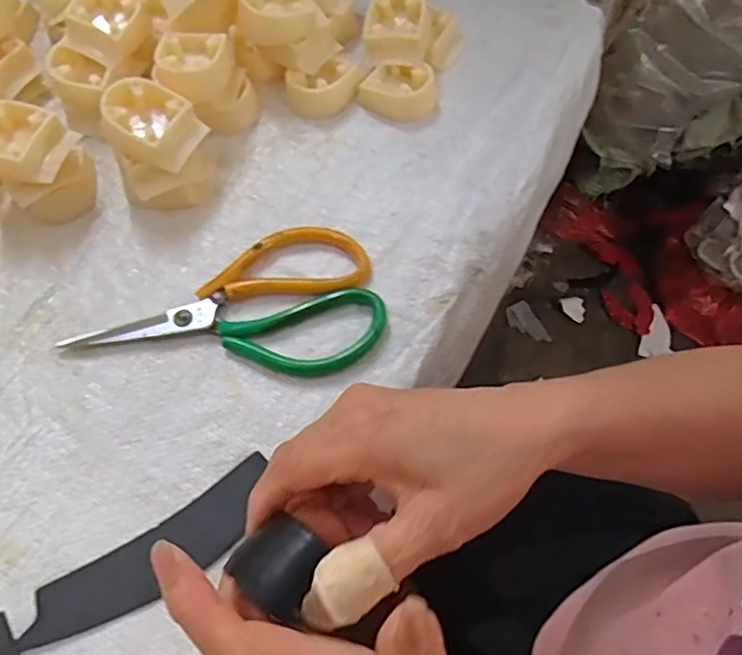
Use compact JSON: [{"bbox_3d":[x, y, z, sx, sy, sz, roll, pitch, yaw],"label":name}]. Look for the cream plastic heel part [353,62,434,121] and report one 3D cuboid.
[{"bbox_3d":[0.020,-0.179,0.469,0.057,0.019,0.043,11,63,5],"label":"cream plastic heel part"}]

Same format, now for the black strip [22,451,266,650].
[{"bbox_3d":[-0.113,0.120,0.325,0.138,0.004,0.035,-31,67,-15],"label":"black strip"}]

